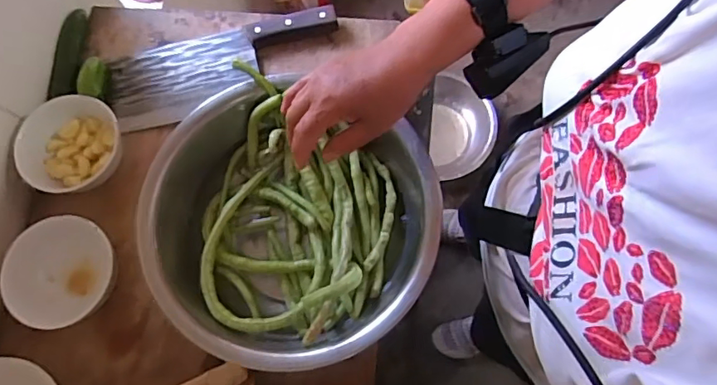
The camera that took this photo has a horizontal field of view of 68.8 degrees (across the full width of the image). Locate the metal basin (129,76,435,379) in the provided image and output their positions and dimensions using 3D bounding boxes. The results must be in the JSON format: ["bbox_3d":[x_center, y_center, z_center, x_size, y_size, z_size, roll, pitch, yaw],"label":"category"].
[{"bbox_3d":[-0.060,0.031,0.538,0.267,0.094,0.273,0,73,1],"label":"metal basin"}]

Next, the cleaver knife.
[{"bbox_3d":[-0.162,-0.158,0.632,0.279,0.027,0.102,-16,73,-4],"label":"cleaver knife"}]

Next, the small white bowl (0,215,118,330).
[{"bbox_3d":[-0.304,0.083,0.538,0.092,0.046,0.107,0,73,1],"label":"small white bowl"}]

